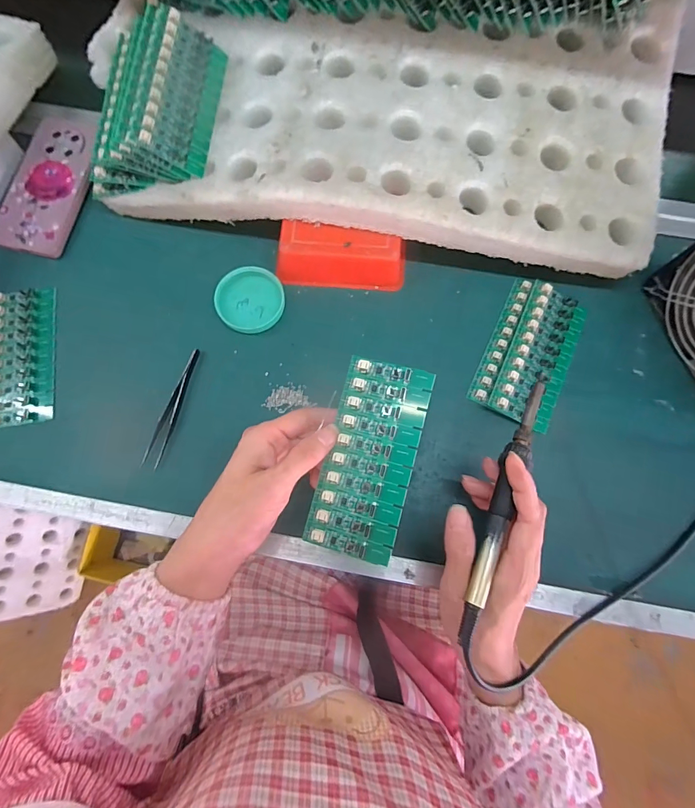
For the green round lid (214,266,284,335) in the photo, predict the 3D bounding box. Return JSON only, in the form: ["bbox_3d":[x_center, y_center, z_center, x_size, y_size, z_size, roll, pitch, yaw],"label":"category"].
[{"bbox_3d":[-0.096,-0.104,0.381,0.064,0.009,0.065,0,76,0],"label":"green round lid"}]

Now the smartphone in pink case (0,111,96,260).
[{"bbox_3d":[-0.313,-0.233,0.407,0.074,0.014,0.162,9,76,2],"label":"smartphone in pink case"}]

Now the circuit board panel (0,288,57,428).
[{"bbox_3d":[-0.313,-0.047,0.371,0.058,0.009,0.135,-8,76,-2],"label":"circuit board panel"}]

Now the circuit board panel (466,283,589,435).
[{"bbox_3d":[0.176,-0.050,0.368,0.077,0.018,0.138,25,78,6],"label":"circuit board panel"}]

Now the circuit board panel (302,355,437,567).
[{"bbox_3d":[0.016,0.037,0.274,0.062,0.006,0.135,14,83,11],"label":"circuit board panel"}]

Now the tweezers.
[{"bbox_3d":[-0.160,0.002,0.358,0.015,0.009,0.113,17,77,4],"label":"tweezers"}]

